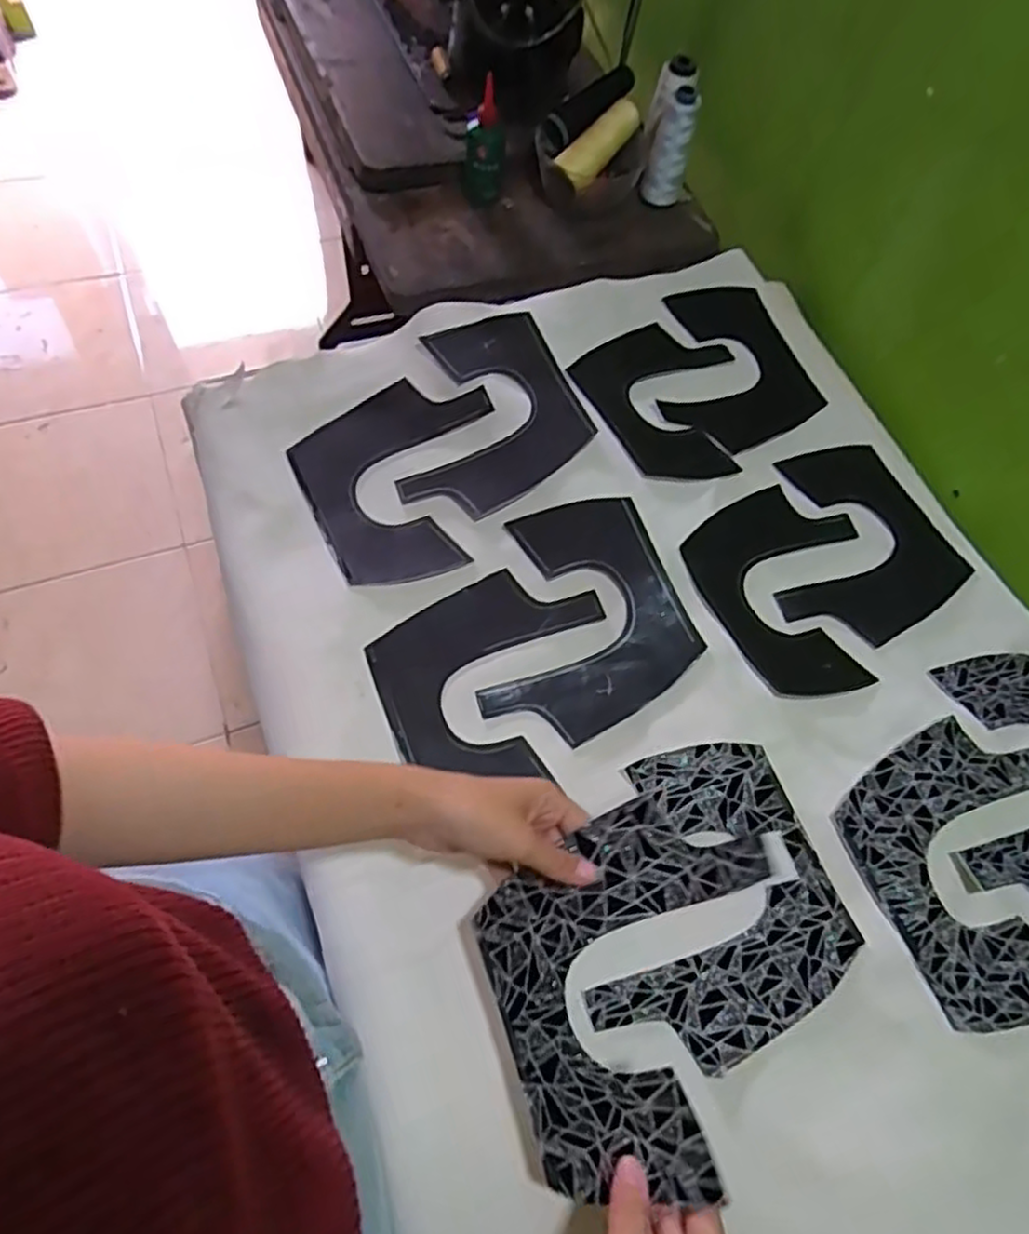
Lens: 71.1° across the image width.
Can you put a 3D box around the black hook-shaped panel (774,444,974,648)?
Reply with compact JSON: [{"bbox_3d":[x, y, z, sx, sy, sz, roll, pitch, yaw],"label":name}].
[{"bbox_3d":[0.287,-0.066,0.631,0.175,0.007,0.179,-23,67,-14],"label":"black hook-shaped panel"}]

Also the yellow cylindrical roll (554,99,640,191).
[{"bbox_3d":[0.094,-0.512,0.785,0.107,0.038,0.033,-45,73,-4],"label":"yellow cylindrical roll"}]

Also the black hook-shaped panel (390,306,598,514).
[{"bbox_3d":[-0.034,-0.178,0.639,0.170,0.013,0.181,-26,71,3],"label":"black hook-shaped panel"}]

